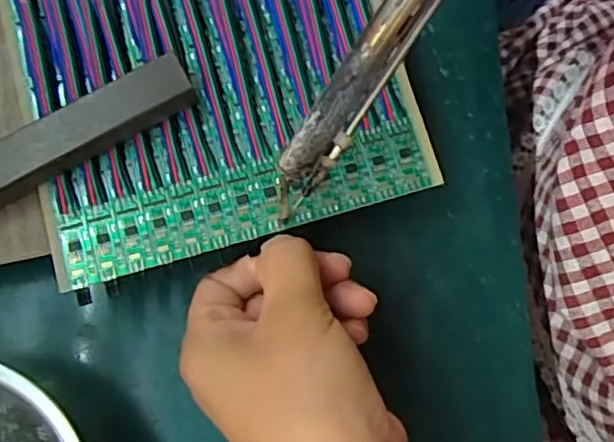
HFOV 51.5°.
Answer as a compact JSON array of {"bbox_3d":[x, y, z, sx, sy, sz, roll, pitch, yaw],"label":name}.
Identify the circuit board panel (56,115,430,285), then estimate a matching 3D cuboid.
[{"bbox_3d":[-0.027,-0.008,0.268,0.153,0.004,0.032,-16,77,-3],"label":"circuit board panel"}]

